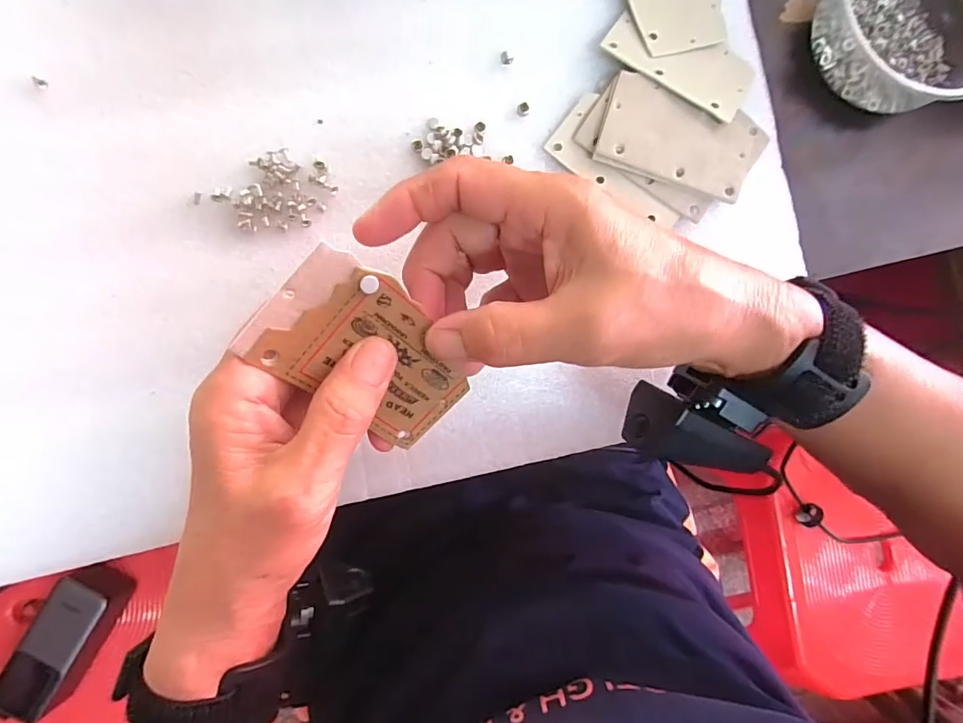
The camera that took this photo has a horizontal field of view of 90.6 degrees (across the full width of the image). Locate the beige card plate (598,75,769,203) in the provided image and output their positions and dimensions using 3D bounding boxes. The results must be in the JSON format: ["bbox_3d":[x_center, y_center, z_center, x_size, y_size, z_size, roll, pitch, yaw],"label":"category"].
[{"bbox_3d":[0.116,-0.125,0.270,0.093,0.009,0.054,17,86,-4],"label":"beige card plate"}]

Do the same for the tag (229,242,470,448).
[{"bbox_3d":[-0.043,-0.002,0.187,0.053,0.004,0.083,-46,123,6],"label":"tag"}]

